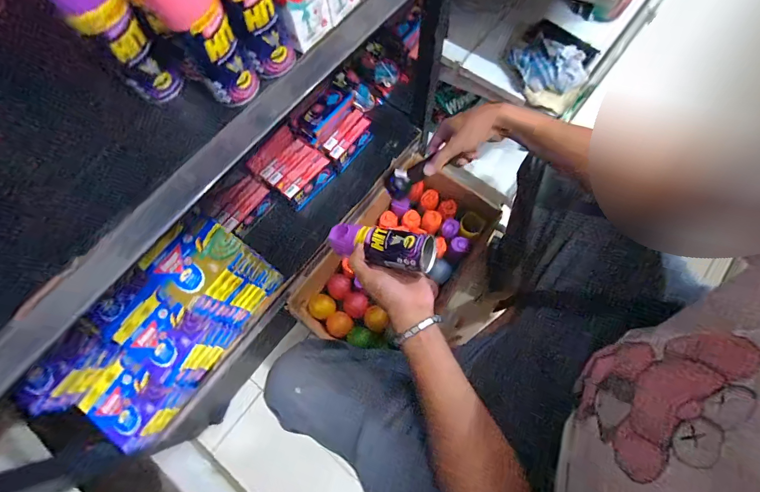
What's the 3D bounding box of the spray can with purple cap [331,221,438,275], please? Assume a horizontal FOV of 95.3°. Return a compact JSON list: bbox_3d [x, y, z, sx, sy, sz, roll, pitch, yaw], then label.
[{"bbox_3d":[-0.002,0.000,0.492,0.156,0.043,0.048,11,71,29],"label":"spray can with purple cap"}]

